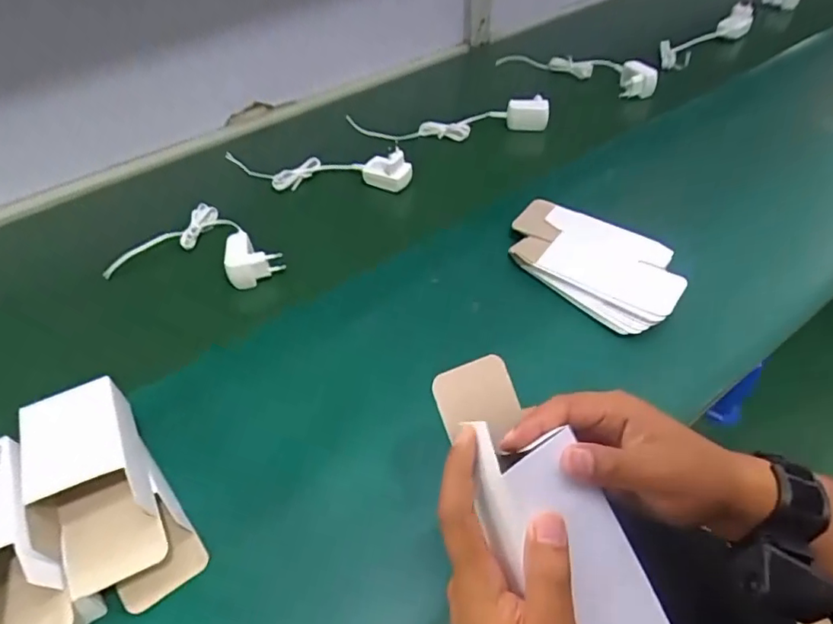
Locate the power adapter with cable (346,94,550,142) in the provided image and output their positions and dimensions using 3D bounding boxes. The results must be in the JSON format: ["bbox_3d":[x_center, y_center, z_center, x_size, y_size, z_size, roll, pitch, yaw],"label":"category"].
[{"bbox_3d":[0.061,-0.282,0.838,0.311,0.047,0.051,-10,48,-5],"label":"power adapter with cable"}]

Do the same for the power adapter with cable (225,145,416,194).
[{"bbox_3d":[-0.140,-0.196,0.761,0.268,0.052,0.056,3,48,6],"label":"power adapter with cable"}]

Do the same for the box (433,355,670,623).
[{"bbox_3d":[0.076,0.117,0.309,0.074,0.056,0.199,-28,77,-20],"label":"box"}]

